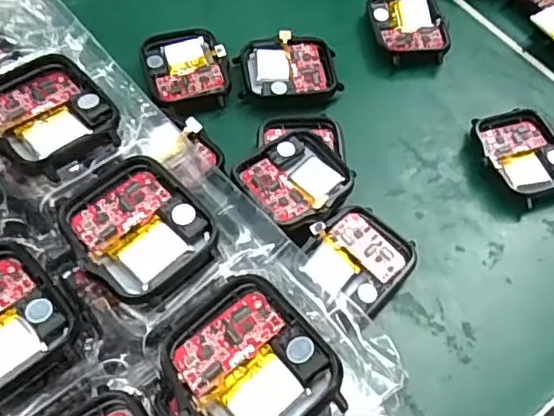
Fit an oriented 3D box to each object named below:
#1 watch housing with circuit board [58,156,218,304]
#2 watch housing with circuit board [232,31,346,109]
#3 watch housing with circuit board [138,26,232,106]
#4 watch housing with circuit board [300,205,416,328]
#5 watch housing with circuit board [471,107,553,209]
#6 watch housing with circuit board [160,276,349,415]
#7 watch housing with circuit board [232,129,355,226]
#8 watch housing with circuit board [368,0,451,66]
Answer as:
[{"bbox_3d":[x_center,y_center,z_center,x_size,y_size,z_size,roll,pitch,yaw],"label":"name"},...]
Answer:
[{"bbox_3d":[-0.043,0.006,0.182,0.038,0.007,0.046,-35,65,-23],"label":"watch housing with circuit board"},{"bbox_3d":[0.005,-0.066,0.281,0.046,0.013,0.035,-6,59,-8],"label":"watch housing with circuit board"},{"bbox_3d":[-0.043,-0.067,0.278,0.038,0.008,0.046,-8,59,-9],"label":"watch housing with circuit board"},{"bbox_3d":[0.030,0.022,0.233,0.037,0.013,0.043,38,63,18],"label":"watch housing with circuit board"},{"bbox_3d":[0.109,-0.023,0.264,0.038,0.011,0.045,-16,61,-13],"label":"watch housing with circuit board"},{"bbox_3d":[-0.008,0.041,0.154,0.036,0.015,0.045,-33,65,-22],"label":"watch housing with circuit board"},{"bbox_3d":[0.008,-0.010,0.243,0.041,0.015,0.038,-32,66,-21],"label":"watch housing with circuit board"},{"bbox_3d":[0.067,-0.091,0.302,0.037,0.012,0.044,-3,59,-6],"label":"watch housing with circuit board"}]

